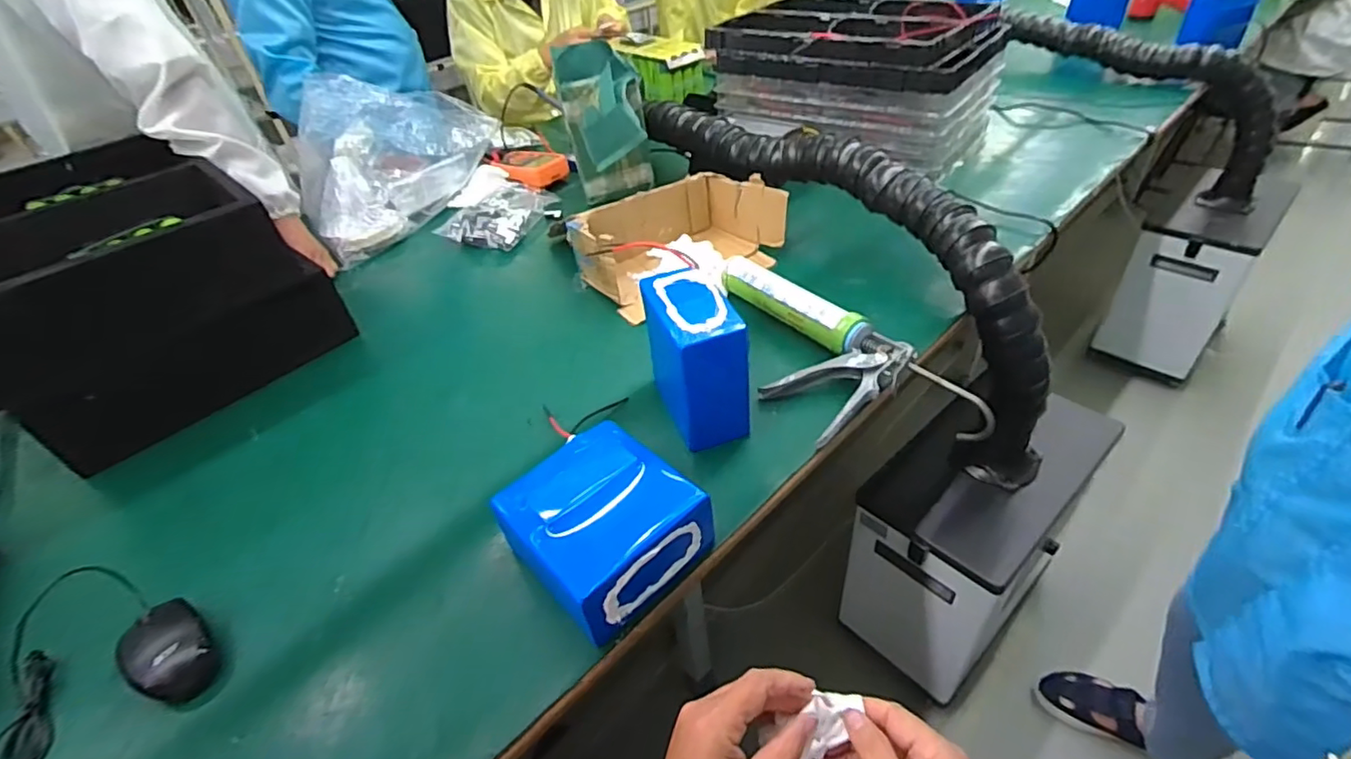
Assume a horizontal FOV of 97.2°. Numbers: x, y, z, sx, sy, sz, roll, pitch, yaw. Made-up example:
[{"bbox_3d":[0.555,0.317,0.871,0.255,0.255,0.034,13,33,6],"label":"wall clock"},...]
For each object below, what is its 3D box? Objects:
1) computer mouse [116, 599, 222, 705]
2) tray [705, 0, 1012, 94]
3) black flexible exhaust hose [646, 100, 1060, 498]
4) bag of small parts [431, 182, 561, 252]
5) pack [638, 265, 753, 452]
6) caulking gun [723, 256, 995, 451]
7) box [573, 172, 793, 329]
[{"bbox_3d":[-0.427,0.227,0.502,0.100,0.029,0.058,22,48,29],"label":"computer mouse"},{"bbox_3d":[0.359,-0.680,1.191,0.508,0.082,0.344,26,51,33],"label":"tray"},{"bbox_3d":[0.257,-0.223,0.969,0.108,0.326,0.931,-34,69,-28],"label":"black flexible exhaust hose"},{"bbox_3d":[-0.341,-0.335,1.176,0.170,0.042,0.242,5,42,14],"label":"bag of small parts"},{"bbox_3d":[0.021,-0.029,0.660,0.074,0.136,0.141,-18,42,-12],"label":"pack"},{"bbox_3d":[0.163,-0.038,0.738,0.161,0.054,0.418,-25,44,-20],"label":"caulking gun"},{"bbox_3d":[0.004,-0.225,0.950,0.297,0.104,0.185,-25,44,-20],"label":"box"}]

